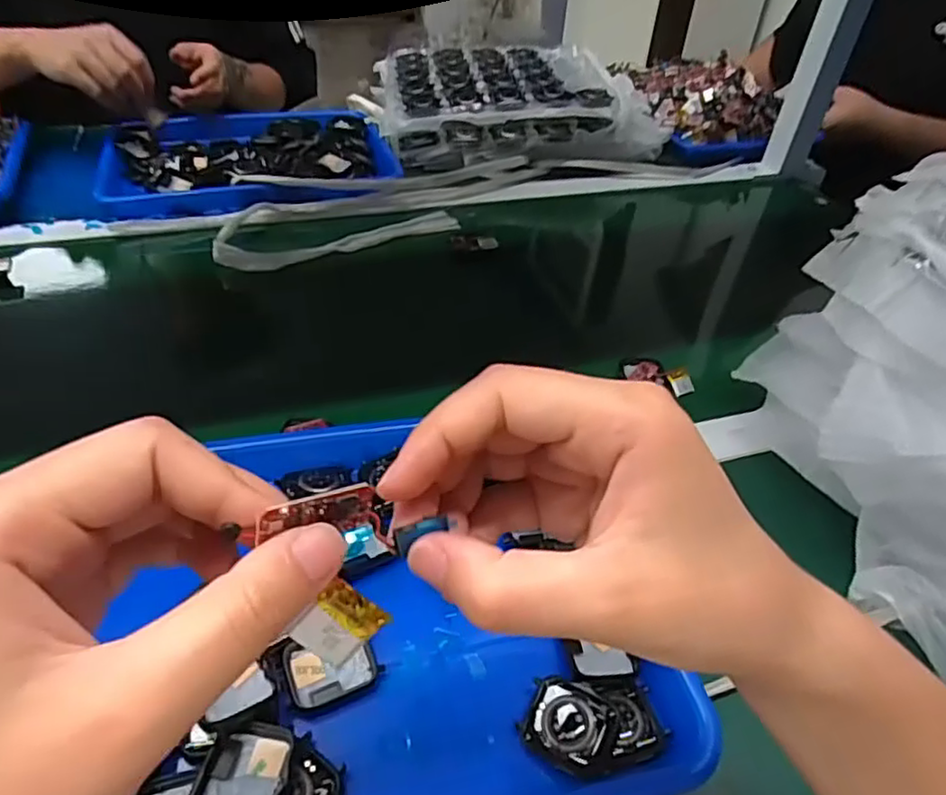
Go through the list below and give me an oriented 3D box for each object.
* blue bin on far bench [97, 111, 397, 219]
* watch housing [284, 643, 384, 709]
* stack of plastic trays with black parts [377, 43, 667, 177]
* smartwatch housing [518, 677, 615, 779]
[{"bbox_3d":[-0.259,-0.277,0.757,0.317,0.050,0.203,-8,43,-14],"label":"blue bin on far bench"},{"bbox_3d":[-0.070,0.133,0.323,0.043,0.013,0.030,-14,45,-20],"label":"watch housing"},{"bbox_3d":[0.050,-0.396,0.871,0.352,0.071,0.274,-7,43,-13],"label":"stack of plastic trays with black parts"},{"bbox_3d":[0.044,0.153,0.306,0.038,0.008,0.036,18,62,18],"label":"smartwatch housing"}]

